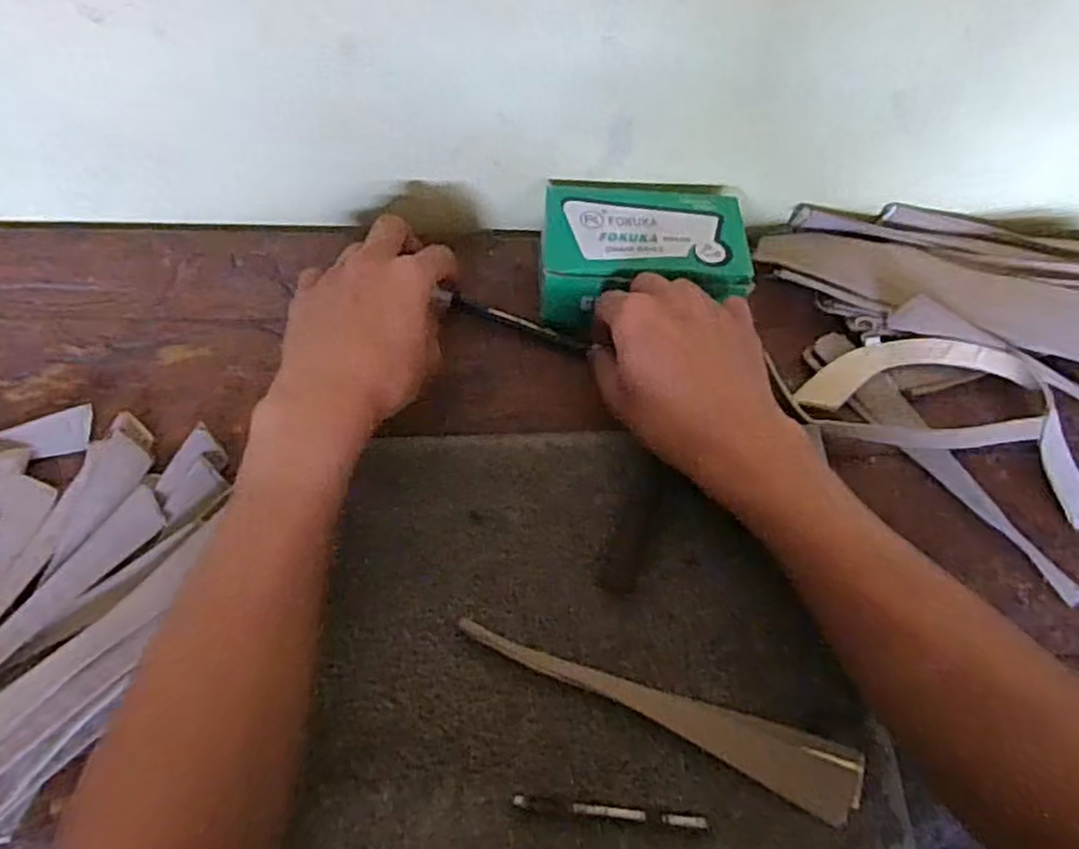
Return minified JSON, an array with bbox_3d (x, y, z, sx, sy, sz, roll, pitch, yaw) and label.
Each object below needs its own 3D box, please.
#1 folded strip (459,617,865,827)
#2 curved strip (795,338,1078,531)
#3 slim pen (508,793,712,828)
[{"bbox_3d":[0.058,0.132,0.341,0.193,0.014,0.031,24,67,6],"label":"folded strip"},{"bbox_3d":[0.252,-0.012,0.422,0.171,0.029,0.079,30,68,8],"label":"curved strip"},{"bbox_3d":[0.032,0.173,0.321,0.085,0.007,0.005,8,66,-1],"label":"slim pen"}]

